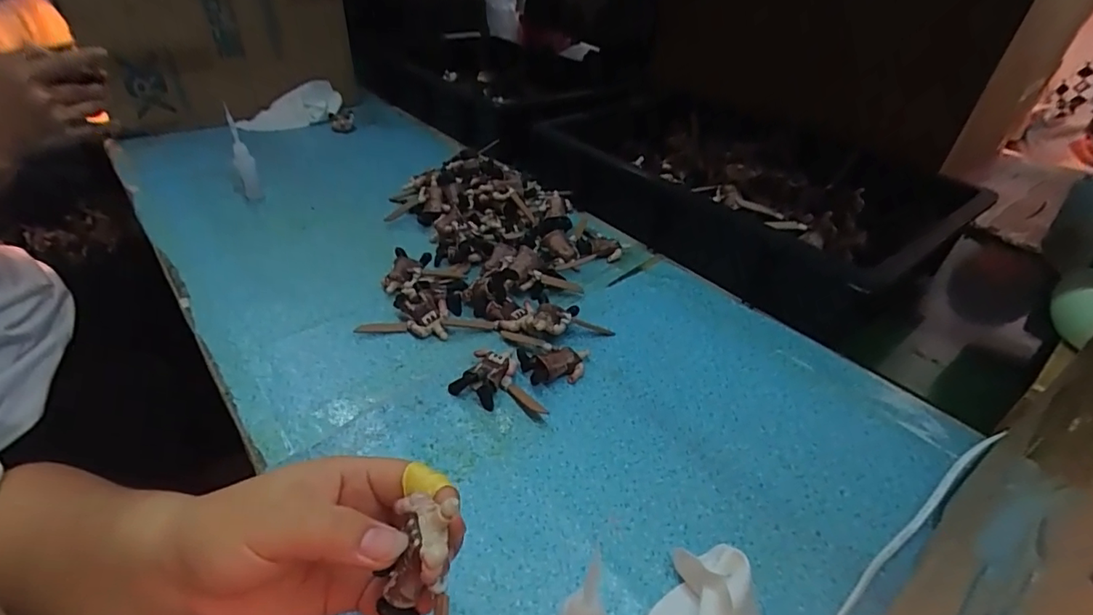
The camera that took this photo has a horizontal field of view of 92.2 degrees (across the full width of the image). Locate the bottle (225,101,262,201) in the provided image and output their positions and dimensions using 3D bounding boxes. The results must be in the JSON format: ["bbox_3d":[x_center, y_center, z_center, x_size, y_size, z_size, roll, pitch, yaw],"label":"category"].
[{"bbox_3d":[-0.394,-0.197,0.679,0.022,0.026,0.123,-18,86,-23],"label":"bottle"}]

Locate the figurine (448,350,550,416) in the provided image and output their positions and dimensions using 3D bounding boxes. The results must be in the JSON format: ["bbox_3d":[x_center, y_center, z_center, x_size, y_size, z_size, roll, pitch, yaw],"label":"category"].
[{"bbox_3d":[-0.032,0.059,0.421,0.076,0.020,0.051,15,40,17],"label":"figurine"}]

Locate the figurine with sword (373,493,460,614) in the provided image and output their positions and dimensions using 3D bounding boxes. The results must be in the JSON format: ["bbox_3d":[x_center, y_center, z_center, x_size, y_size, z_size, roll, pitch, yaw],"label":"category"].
[{"bbox_3d":[-0.051,0.118,0.211,0.029,0.079,0.025,0,-5,-2],"label":"figurine with sword"}]

